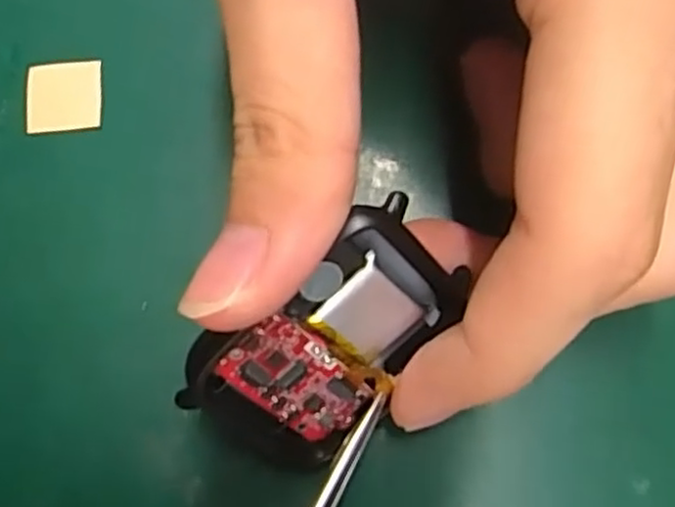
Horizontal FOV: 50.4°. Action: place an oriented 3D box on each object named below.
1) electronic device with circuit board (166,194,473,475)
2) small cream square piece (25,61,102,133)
[{"bbox_3d":[0.000,0.017,0.123,0.048,0.009,0.040,-42,124,1],"label":"electronic device with circuit board"},{"bbox_3d":[-0.058,-0.033,0.152,0.015,0.004,0.015,-5,76,-3],"label":"small cream square piece"}]

